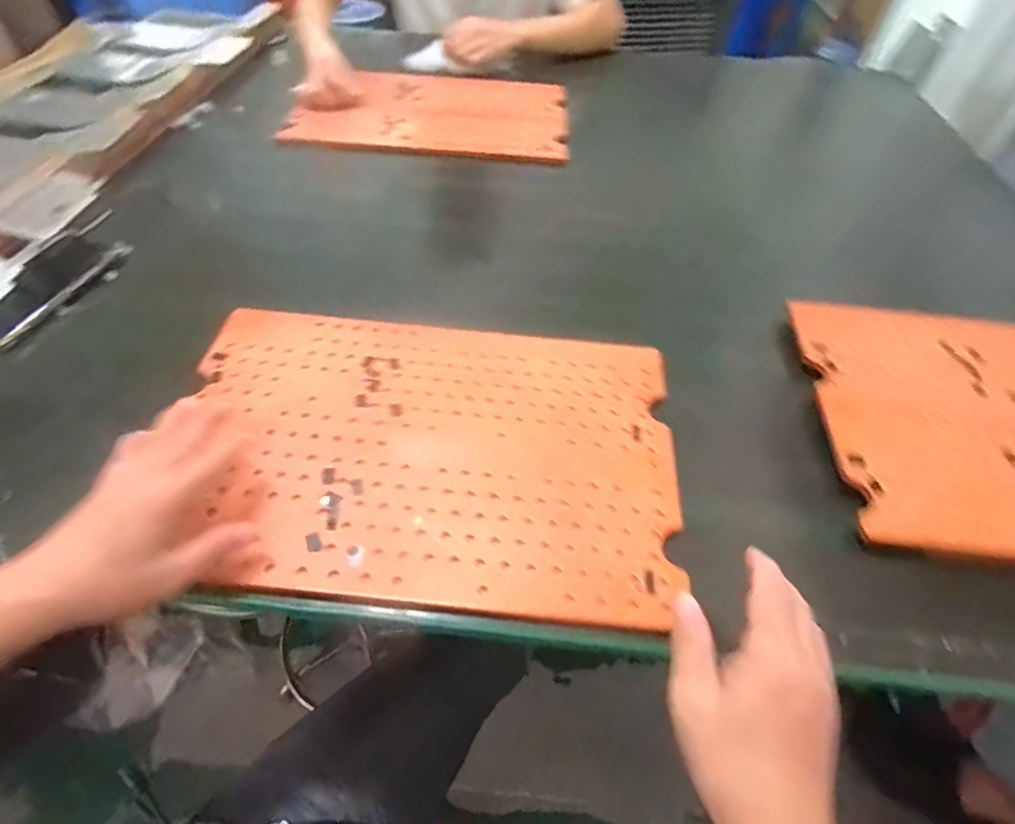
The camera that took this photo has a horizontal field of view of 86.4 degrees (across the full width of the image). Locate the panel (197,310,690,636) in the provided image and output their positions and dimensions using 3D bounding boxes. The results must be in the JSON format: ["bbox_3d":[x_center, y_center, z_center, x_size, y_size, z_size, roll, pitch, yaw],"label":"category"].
[{"bbox_3d":[-0.067,0.025,0.462,0.407,0.008,0.281,6,51,0],"label":"panel"}]

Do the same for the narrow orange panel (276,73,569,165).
[{"bbox_3d":[-0.120,-0.499,0.895,0.433,0.024,0.306,4,51,-1],"label":"narrow orange panel"}]

